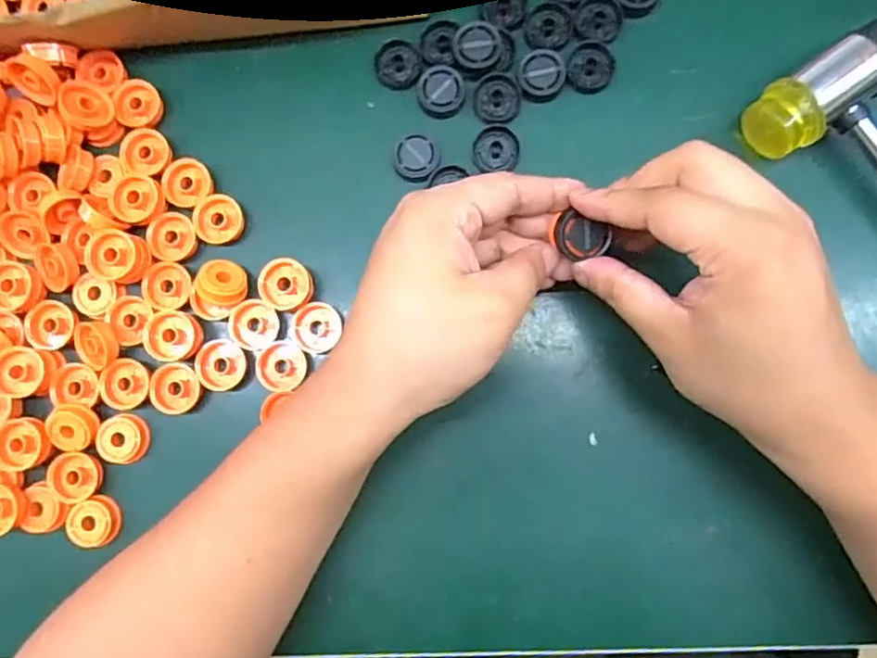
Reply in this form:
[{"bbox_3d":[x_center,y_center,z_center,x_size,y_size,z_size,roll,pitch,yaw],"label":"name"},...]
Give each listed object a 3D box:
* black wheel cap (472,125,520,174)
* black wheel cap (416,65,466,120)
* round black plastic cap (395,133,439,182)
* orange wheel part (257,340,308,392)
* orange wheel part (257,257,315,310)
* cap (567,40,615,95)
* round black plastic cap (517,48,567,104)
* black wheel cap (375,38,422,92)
[{"bbox_3d":[0.030,-0.096,0.331,0.025,0.006,0.022,-7,83,2],"label":"black wheel cap"},{"bbox_3d":[0.001,-0.125,0.329,0.025,0.004,0.028,-6,83,2],"label":"black wheel cap"},{"bbox_3d":[-0.011,-0.090,0.325,0.023,0.006,0.025,0,84,3],"label":"round black plastic cap"},{"bbox_3d":[-0.081,0.019,0.320,0.025,0.004,0.025,-6,83,2],"label":"orange wheel part"},{"bbox_3d":[-0.078,-0.023,0.319,0.028,0.008,0.024,33,86,6],"label":"orange wheel part"},{"bbox_3d":[0.082,-0.140,0.333,0.024,0.010,0.024,0,84,3],"label":"cap"},{"bbox_3d":[0.055,-0.134,0.328,0.024,0.005,0.028,-12,83,2],"label":"round black plastic cap"},{"bbox_3d":[-0.021,-0.142,0.331,0.025,0.004,0.025,0,84,3],"label":"black wheel cap"}]

